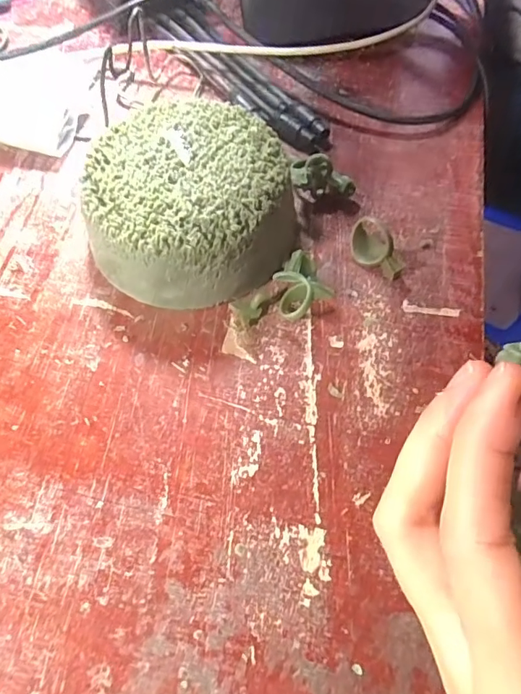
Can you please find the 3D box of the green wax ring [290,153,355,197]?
[{"bbox_3d":[0.035,-0.093,0.269,0.037,0.019,0.018,10,60,-21],"label":"green wax ring"}]

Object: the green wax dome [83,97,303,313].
[{"bbox_3d":[-0.034,-0.073,0.246,0.099,0.047,0.096,4,62,1],"label":"green wax dome"}]

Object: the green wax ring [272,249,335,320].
[{"bbox_3d":[0.018,-0.028,0.239,0.028,0.019,0.026,-37,68,-19],"label":"green wax ring"}]

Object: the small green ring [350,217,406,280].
[{"bbox_3d":[0.060,-0.052,0.249,0.014,0.024,0.032,-29,66,-16],"label":"small green ring"}]

